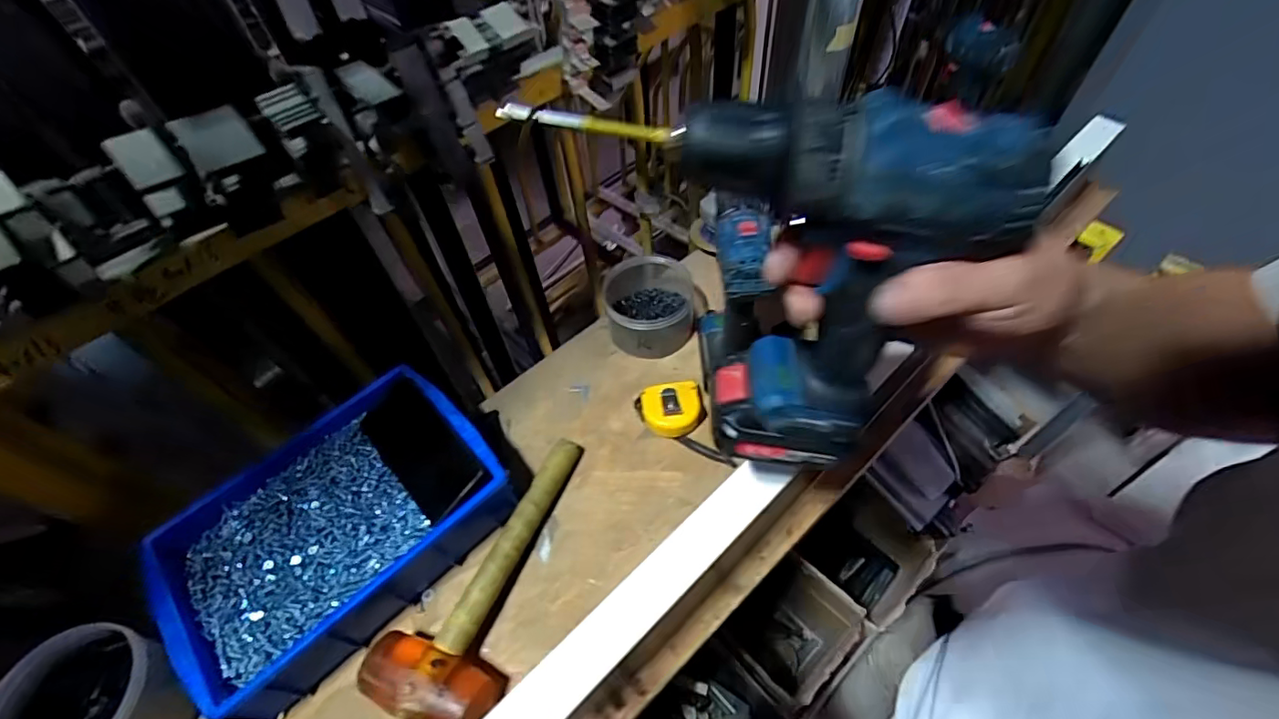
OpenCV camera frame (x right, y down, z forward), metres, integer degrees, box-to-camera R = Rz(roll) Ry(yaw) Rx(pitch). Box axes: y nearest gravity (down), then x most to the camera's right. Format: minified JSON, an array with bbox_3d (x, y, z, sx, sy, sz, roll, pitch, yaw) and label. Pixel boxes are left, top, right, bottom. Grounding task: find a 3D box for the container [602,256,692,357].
[{"bbox_3d":[0.020,-0.068,0.697,0.116,0.075,0.113,-2,53,2],"label":"container"}]

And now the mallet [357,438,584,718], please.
[{"bbox_3d":[-0.138,0.196,0.529,0.111,0.055,0.279,15,56,14],"label":"mallet"}]

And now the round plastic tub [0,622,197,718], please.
[{"bbox_3d":[-0.446,0.292,0.461,0.128,0.087,0.110,-5,53,-1],"label":"round plastic tub"}]

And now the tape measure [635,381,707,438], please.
[{"bbox_3d":[0.036,0.057,0.631,0.081,0.037,0.064,1,54,4],"label":"tape measure"}]

